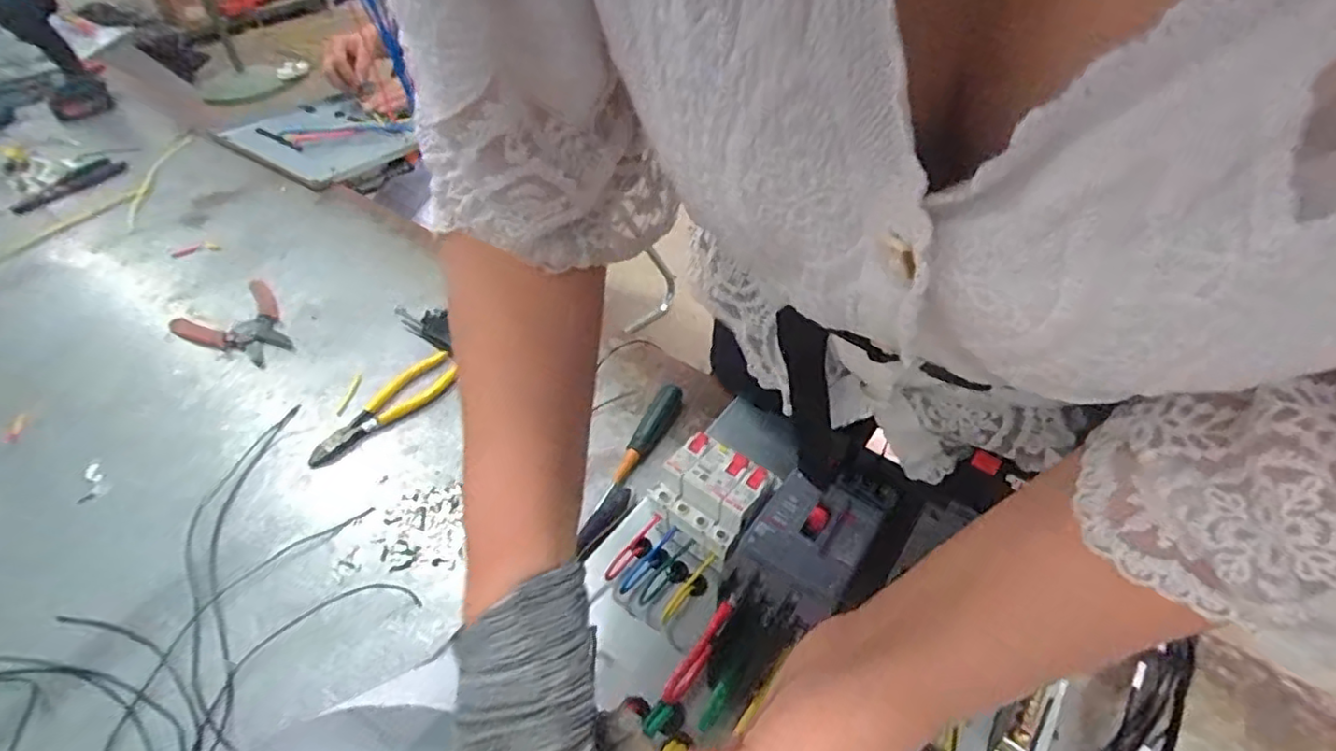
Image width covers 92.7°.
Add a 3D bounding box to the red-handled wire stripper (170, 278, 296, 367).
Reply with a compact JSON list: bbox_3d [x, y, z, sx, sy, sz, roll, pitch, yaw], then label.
[{"bbox_3d":[-0.493,-0.058,0.739,0.161,0.009,0.108,32,54,28],"label":"red-handled wire stripper"}]

